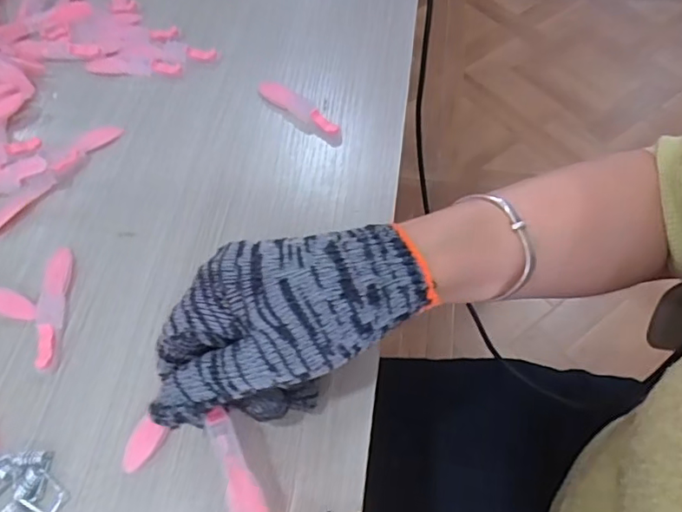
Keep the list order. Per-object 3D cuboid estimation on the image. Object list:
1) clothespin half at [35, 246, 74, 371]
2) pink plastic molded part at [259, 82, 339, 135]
[{"bbox_3d":[-0.164,0.027,0.309,0.015,0.007,0.076,-8,58,-2],"label":"clothespin half"},{"bbox_3d":[-0.031,-0.106,0.388,0.073,0.012,0.012,35,66,22],"label":"pink plastic molded part"}]

